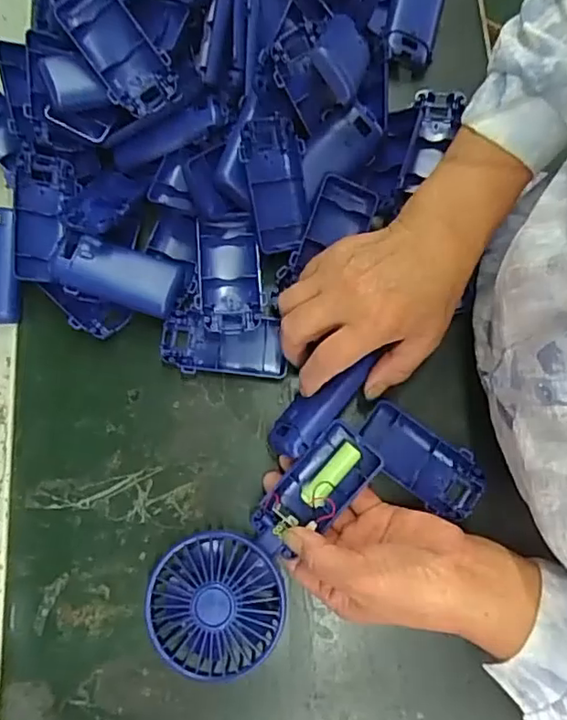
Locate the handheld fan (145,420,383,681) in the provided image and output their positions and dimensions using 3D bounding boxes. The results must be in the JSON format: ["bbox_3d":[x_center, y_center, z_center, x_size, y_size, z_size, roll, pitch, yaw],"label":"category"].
[{"bbox_3d":[-0.010,0.121,0.387,0.080,0.038,0.180,41,80,8],"label":"handheld fan"}]

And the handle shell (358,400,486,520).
[{"bbox_3d":[0.099,0.073,0.422,0.093,0.014,0.048,33,77,6],"label":"handle shell"}]

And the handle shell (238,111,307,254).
[{"bbox_3d":[-0.005,-0.128,0.424,0.047,0.014,0.090,-22,108,-24],"label":"handle shell"}]

